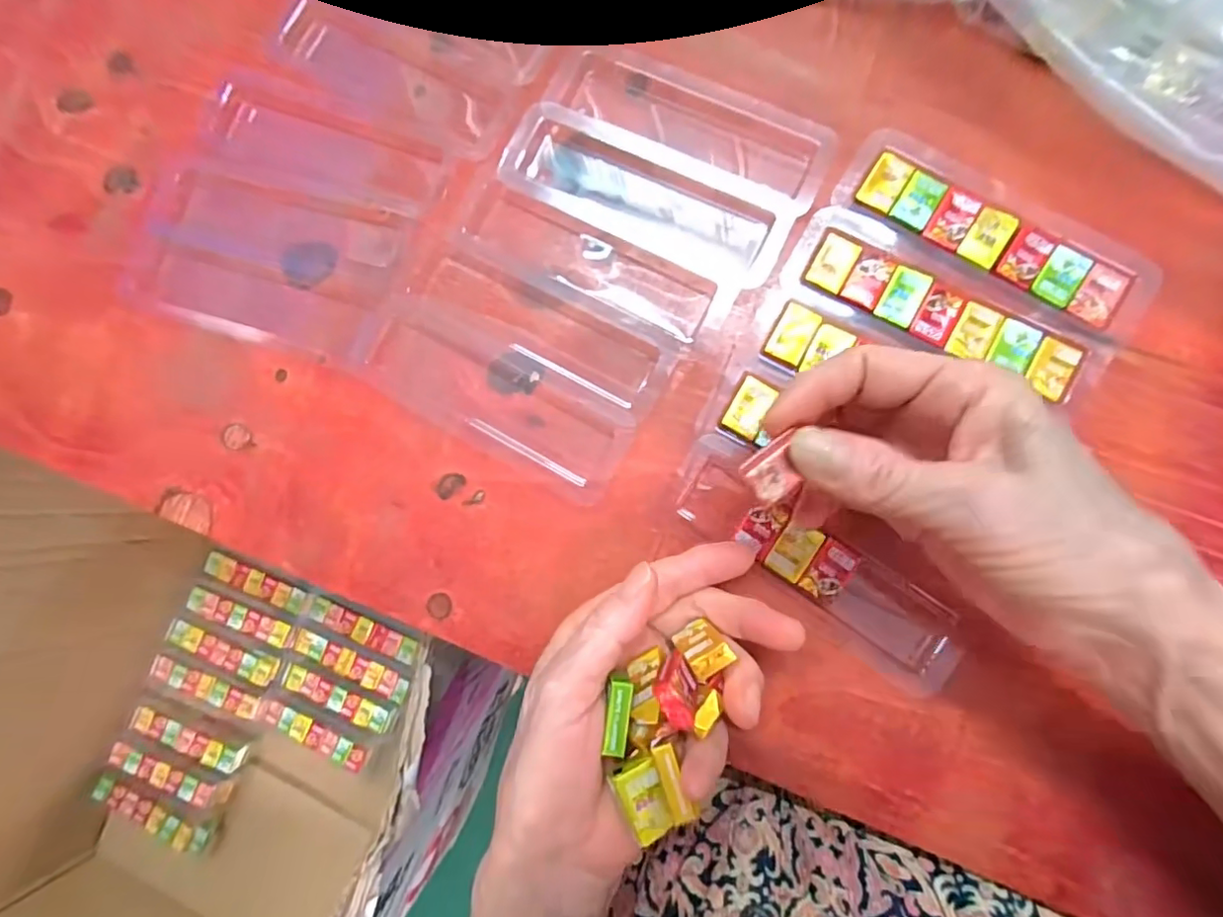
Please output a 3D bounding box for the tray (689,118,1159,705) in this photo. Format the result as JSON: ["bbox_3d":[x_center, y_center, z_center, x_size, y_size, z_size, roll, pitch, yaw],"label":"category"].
[{"bbox_3d":[0.126,-0.030,0.249,0.137,0.008,0.212,29,88,8],"label":"tray"}]

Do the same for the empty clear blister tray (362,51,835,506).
[{"bbox_3d":[-0.011,-0.095,0.269,0.140,0.008,0.207,33,88,8],"label":"empty clear blister tray"}]

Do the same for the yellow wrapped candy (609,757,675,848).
[{"bbox_3d":[0.012,0.118,0.194,0.014,0.006,0.025,-27,82,2],"label":"yellow wrapped candy"}]

